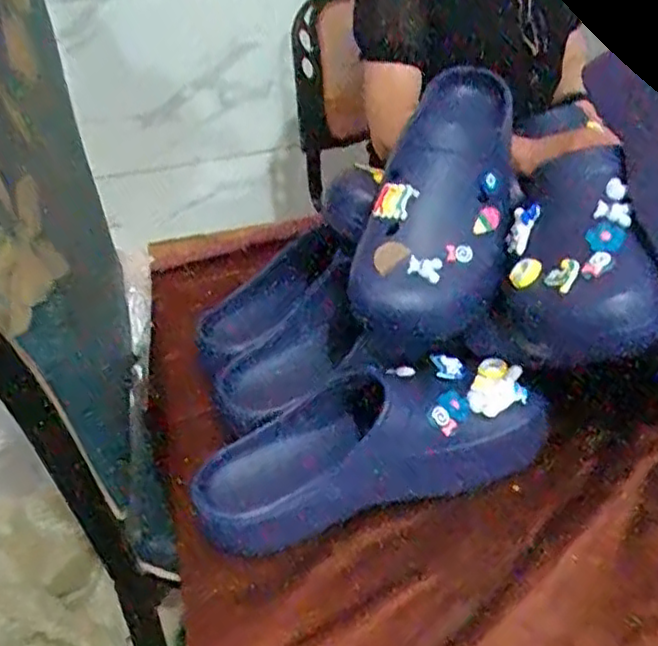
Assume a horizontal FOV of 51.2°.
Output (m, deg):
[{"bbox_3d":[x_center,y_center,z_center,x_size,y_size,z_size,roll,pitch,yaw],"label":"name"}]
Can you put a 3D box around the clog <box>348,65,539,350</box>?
[{"bbox_3d":[0.108,-0.110,0.578,0.117,0.095,0.278,13,71,23],"label":"clog"}]

